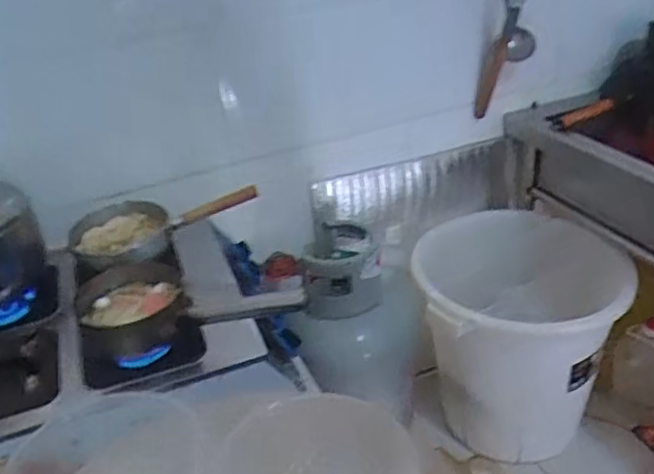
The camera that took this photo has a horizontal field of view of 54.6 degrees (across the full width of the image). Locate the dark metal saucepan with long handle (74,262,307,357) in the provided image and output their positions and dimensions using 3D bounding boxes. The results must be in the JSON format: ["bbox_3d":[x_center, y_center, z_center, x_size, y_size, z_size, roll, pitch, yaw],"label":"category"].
[{"bbox_3d":[-0.219,0.098,0.978,0.362,0.075,0.175,-3,31,4],"label":"dark metal saucepan with long handle"}]

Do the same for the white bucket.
[{"bbox_3d":[0.480,0.251,1.665,0.455,0.491,0.455,-4,30,3],"label":"white bucket"}]

